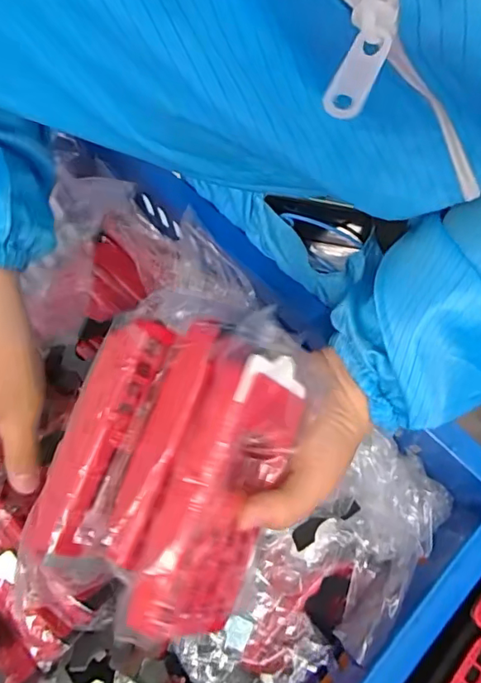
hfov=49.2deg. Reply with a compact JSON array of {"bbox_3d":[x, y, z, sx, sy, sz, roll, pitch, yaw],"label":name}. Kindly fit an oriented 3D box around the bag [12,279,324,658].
[{"bbox_3d":[-0.040,0.060,0.247,0.110,0.047,0.166,16,71,8],"label":"bag"}]

